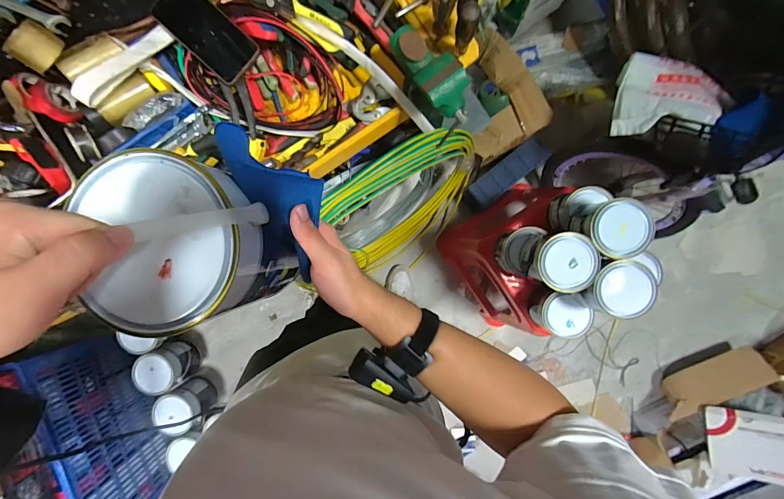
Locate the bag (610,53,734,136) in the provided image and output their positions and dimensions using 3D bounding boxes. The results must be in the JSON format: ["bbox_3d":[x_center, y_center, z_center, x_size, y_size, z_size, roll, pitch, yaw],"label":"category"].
[{"bbox_3d":[0.589,-0.321,0.738,0.196,0.109,0.186,17,94,2],"label":"bag"}]

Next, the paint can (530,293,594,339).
[{"bbox_3d":[0.371,0.142,0.783,0.101,0.107,0.096,0,93,3],"label":"paint can"}]

